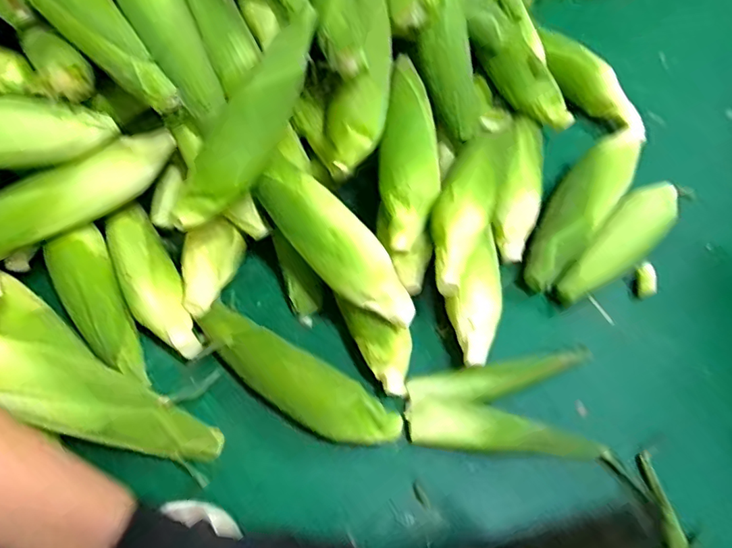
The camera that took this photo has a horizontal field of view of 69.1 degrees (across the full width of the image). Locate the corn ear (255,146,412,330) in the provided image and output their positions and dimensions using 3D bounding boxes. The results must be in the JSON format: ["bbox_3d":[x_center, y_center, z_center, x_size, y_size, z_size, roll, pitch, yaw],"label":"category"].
[{"bbox_3d":[-0.031,-0.031,0.560,0.069,0.059,0.210,-34,68,-20],"label":"corn ear"}]

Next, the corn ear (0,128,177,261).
[{"bbox_3d":[-0.303,-0.092,0.566,0.209,0.049,0.057,-33,68,-20],"label":"corn ear"}]

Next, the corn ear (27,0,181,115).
[{"bbox_3d":[-0.260,-0.241,0.493,0.211,0.050,0.043,49,63,-19],"label":"corn ear"}]

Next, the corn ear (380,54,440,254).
[{"bbox_3d":[0.052,-0.143,0.618,0.064,0.055,0.231,6,61,0],"label":"corn ear"}]

